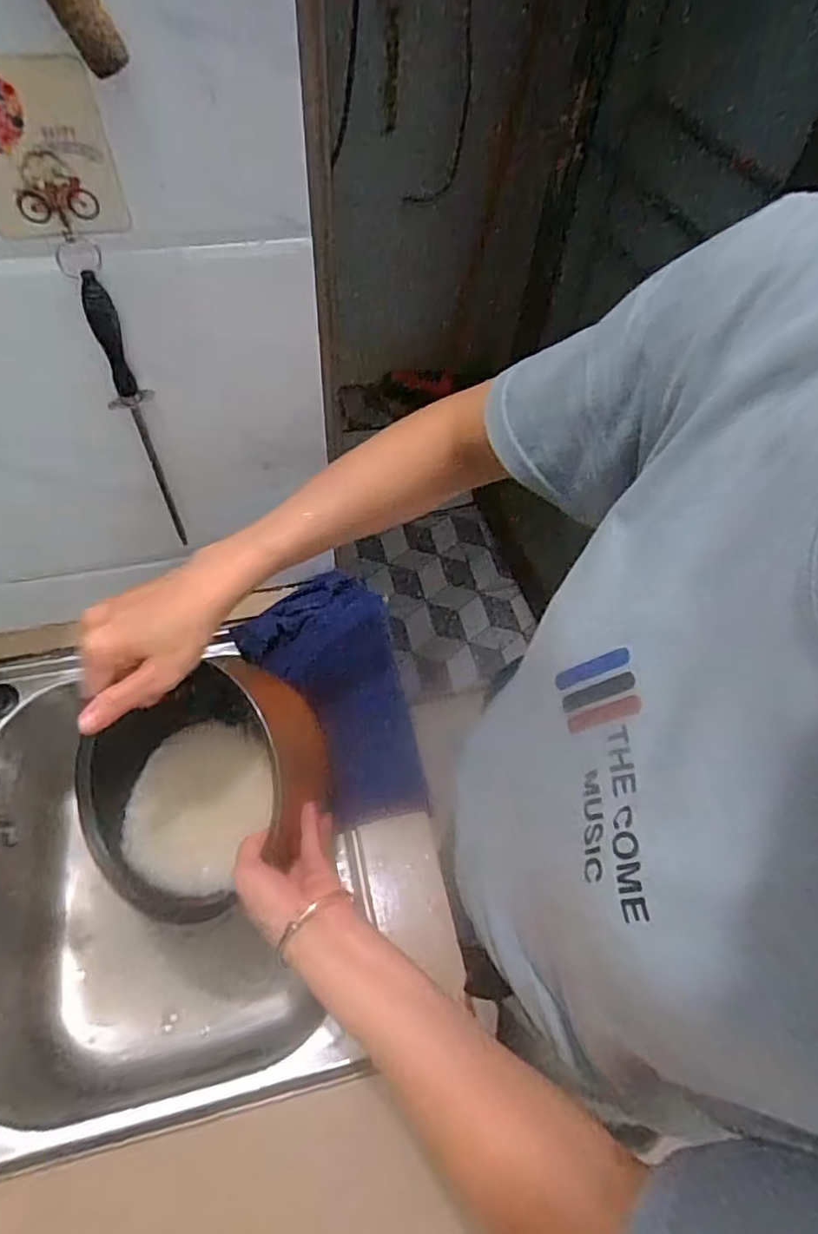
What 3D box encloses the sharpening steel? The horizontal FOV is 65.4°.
[{"bbox_3d":[-0.209,-0.149,0.495,0.020,0.231,0.025,7,57,0],"label":"sharpening steel"}]

